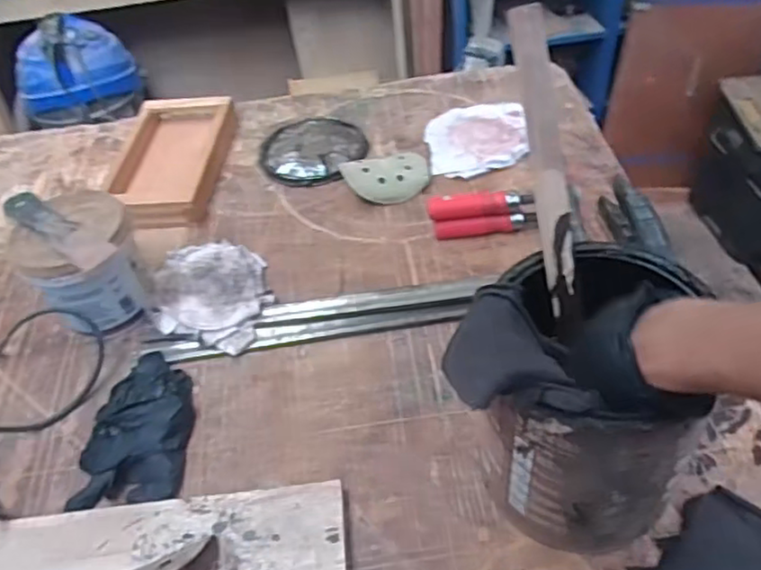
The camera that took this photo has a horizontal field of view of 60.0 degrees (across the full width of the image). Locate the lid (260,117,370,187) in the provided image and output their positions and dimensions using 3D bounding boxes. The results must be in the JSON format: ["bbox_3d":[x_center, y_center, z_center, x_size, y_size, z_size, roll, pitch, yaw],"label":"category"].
[{"bbox_3d":[-0.094,-0.198,0.947,0.148,0.016,0.151,-3,46,3],"label":"lid"}]

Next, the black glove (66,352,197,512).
[{"bbox_3d":[-0.237,0.131,0.648,0.100,0.034,0.163,-4,46,2],"label":"black glove"}]

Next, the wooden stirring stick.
[{"bbox_3d":[0.121,-0.080,0.480,0.023,0.233,0.009,-5,11,26],"label":"wooden stirring stick"}]

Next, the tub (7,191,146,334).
[{"bbox_3d":[-0.313,-0.010,0.727,0.106,0.134,0.137,-32,52,-23],"label":"tub"}]

